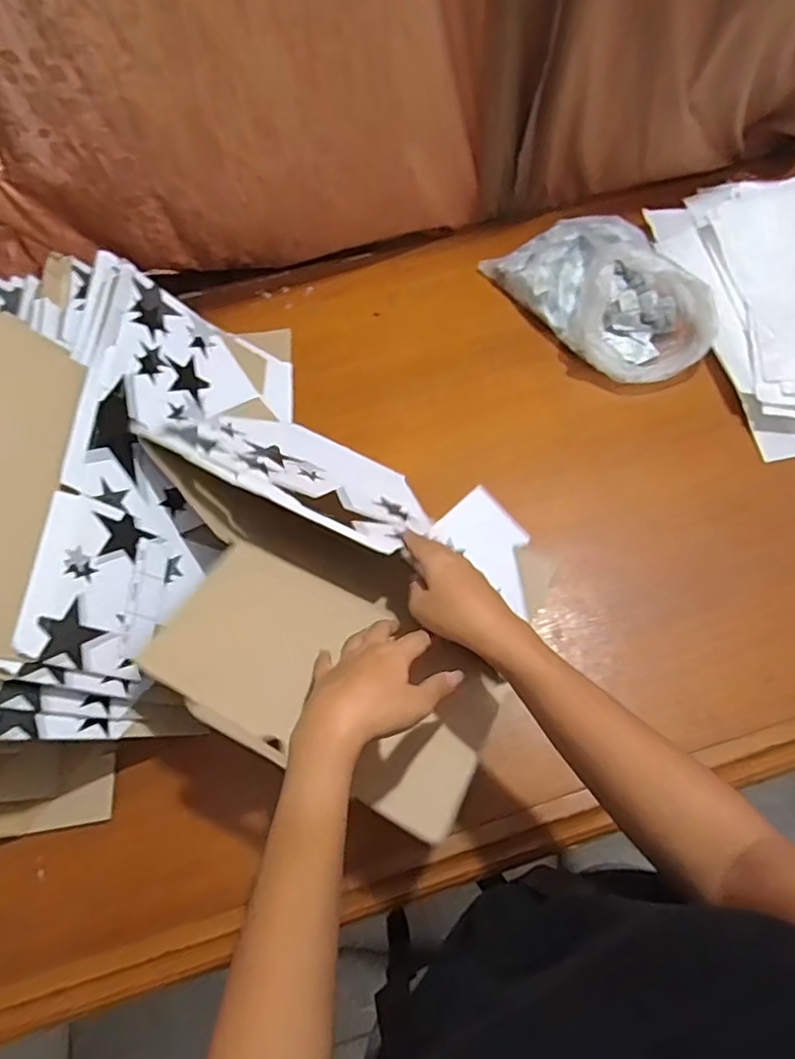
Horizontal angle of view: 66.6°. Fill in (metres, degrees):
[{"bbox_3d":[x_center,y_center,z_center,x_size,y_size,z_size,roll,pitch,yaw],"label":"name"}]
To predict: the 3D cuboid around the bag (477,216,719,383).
[{"bbox_3d":[0.270,-0.315,0.756,0.184,0.111,0.280,-29,63,-13],"label":"bag"}]

